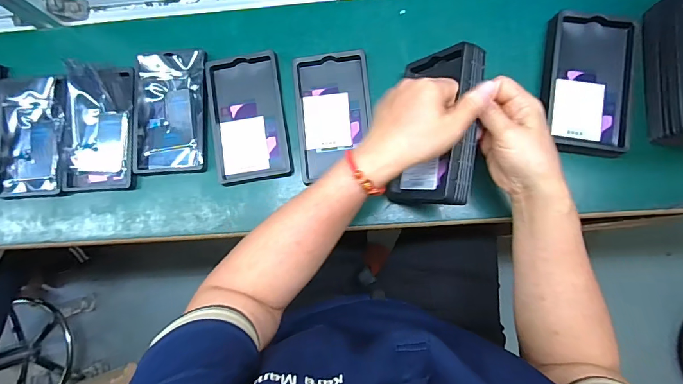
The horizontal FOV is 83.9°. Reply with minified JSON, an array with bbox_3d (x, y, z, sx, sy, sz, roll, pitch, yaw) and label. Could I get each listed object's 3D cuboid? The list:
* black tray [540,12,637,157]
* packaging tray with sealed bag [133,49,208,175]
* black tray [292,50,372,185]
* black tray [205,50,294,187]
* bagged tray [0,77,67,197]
[{"bbox_3d":[0.290,-0.126,0.446,0.101,0.024,0.165,7,83,6],"label":"black tray"},{"bbox_3d":[-0.220,-0.105,0.492,0.095,0.014,0.159,-1,83,5],"label":"packaging tray with sealed bag"},{"bbox_3d":[-0.010,-0.095,0.476,0.091,0.019,0.152,-5,82,4],"label":"black tray"},{"bbox_3d":[-0.118,-0.093,0.480,0.094,0.014,0.160,-9,82,4],"label":"black tray"},{"bbox_3d":[-0.408,-0.074,0.499,0.094,0.017,0.154,0,83,5],"label":"bagged tray"}]

